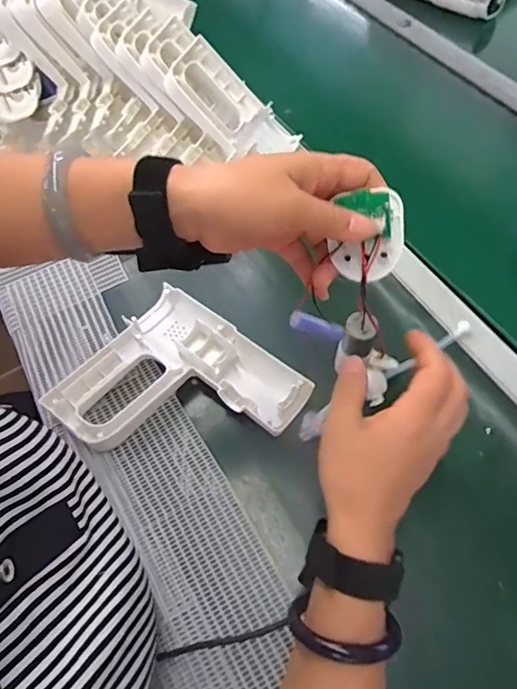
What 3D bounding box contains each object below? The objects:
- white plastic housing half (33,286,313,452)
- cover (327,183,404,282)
[{"bbox_3d":[-0.081,0.052,0.510,0.203,0.028,0.182,35,65,22],"label":"white plastic housing half"},{"bbox_3d":[0.070,-0.070,0.331,0.044,0.057,0.009,0,18,17],"label":"cover"}]

